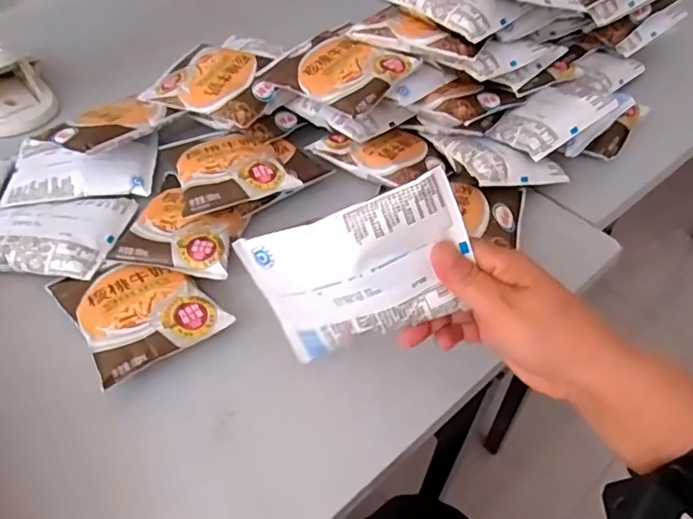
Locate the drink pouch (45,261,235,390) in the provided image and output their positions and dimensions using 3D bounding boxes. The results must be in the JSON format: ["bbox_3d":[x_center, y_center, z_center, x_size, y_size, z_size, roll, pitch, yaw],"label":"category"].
[{"bbox_3d":[-0.161,0.031,0.422,0.093,0.018,0.115,-31,56,-24],"label":"drink pouch"}]

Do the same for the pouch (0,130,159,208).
[{"bbox_3d":[-0.251,-0.090,0.521,0.129,0.022,0.085,-8,50,-6],"label":"pouch"}]

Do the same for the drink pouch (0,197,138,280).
[{"bbox_3d":[-0.255,-0.027,0.469,0.119,0.017,0.094,7,50,6],"label":"drink pouch"}]

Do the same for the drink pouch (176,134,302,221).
[{"bbox_3d":[-0.105,-0.081,0.492,0.096,0.028,0.094,-20,52,-16],"label":"drink pouch"}]

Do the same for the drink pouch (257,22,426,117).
[{"bbox_3d":[-0.007,-0.187,0.527,0.124,0.025,0.099,32,56,24],"label":"drink pouch"}]

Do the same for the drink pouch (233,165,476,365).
[{"bbox_3d":[0.011,0.009,0.340,0.131,0.090,0.020,-20,22,9],"label":"drink pouch"}]

